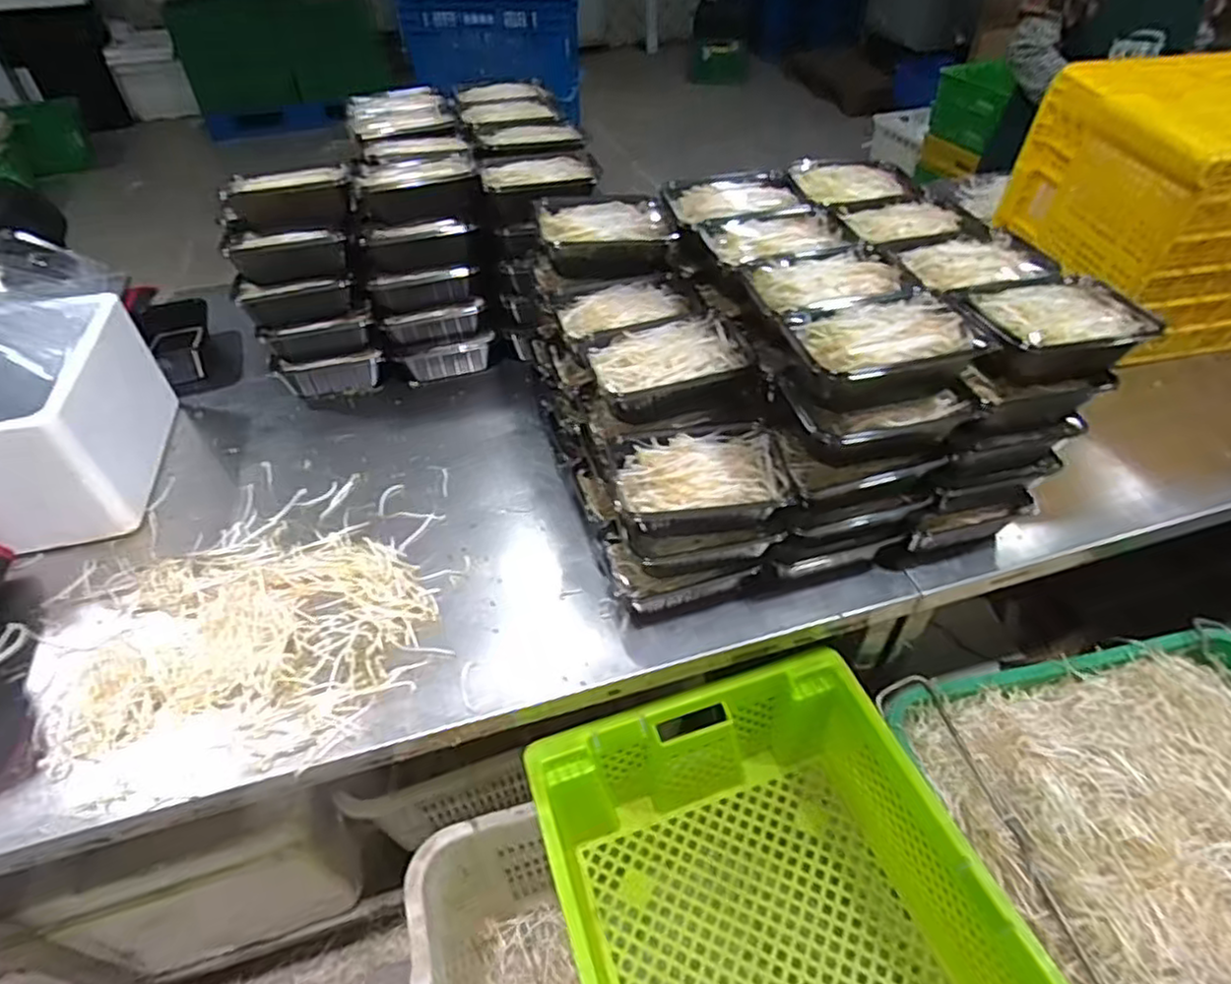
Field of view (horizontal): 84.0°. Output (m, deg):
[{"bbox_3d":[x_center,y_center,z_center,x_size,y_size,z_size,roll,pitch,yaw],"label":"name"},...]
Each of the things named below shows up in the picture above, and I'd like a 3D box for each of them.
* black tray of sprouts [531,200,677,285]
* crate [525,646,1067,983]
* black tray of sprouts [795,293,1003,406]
[{"bbox_3d":[-0.010,-0.341,0.915,0.186,0.061,0.121,-2,45,-1],"label":"black tray of sprouts"},{"bbox_3d":[0.181,0.497,0.700,0.413,0.207,0.589,-14,47,-12],"label":"crate"},{"bbox_3d":[0.269,-0.139,0.691,0.190,0.063,0.098,-10,46,-9],"label":"black tray of sprouts"}]

